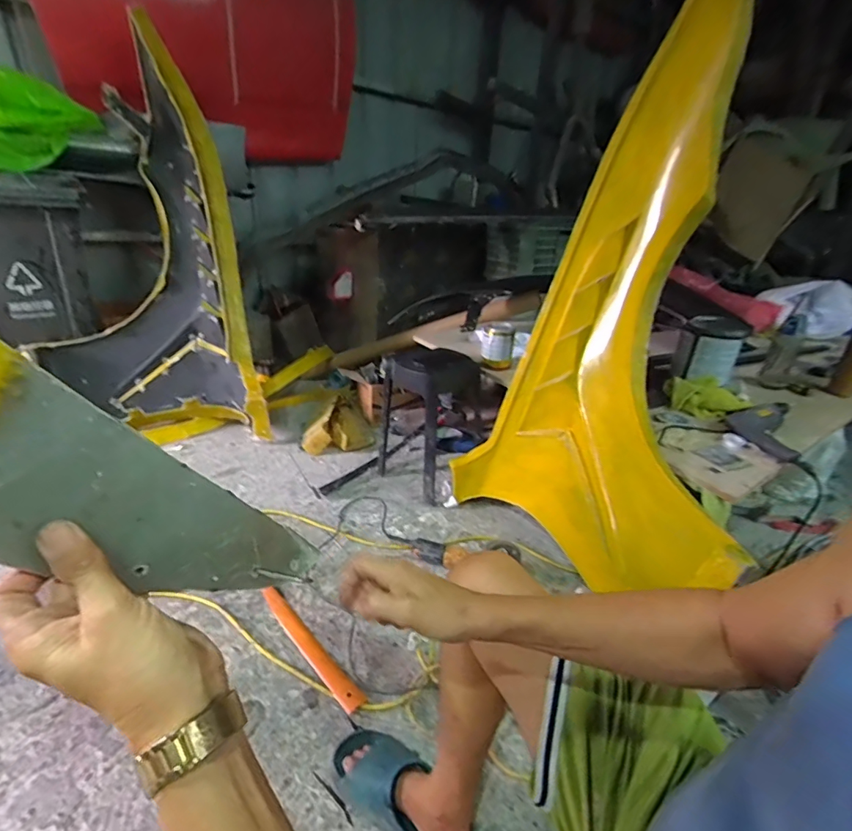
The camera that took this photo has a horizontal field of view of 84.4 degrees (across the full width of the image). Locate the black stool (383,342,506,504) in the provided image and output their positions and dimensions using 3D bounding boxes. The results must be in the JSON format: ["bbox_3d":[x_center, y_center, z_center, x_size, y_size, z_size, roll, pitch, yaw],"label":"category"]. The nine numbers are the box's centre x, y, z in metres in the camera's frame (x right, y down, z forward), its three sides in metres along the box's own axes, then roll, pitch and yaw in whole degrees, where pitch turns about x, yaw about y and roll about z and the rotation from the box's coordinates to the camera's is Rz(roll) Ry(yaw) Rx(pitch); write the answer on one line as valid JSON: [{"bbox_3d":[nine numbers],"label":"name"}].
[{"bbox_3d":[0.031,-0.006,1.577,0.292,0.428,0.311,-16,31,-37],"label":"black stool"}]

